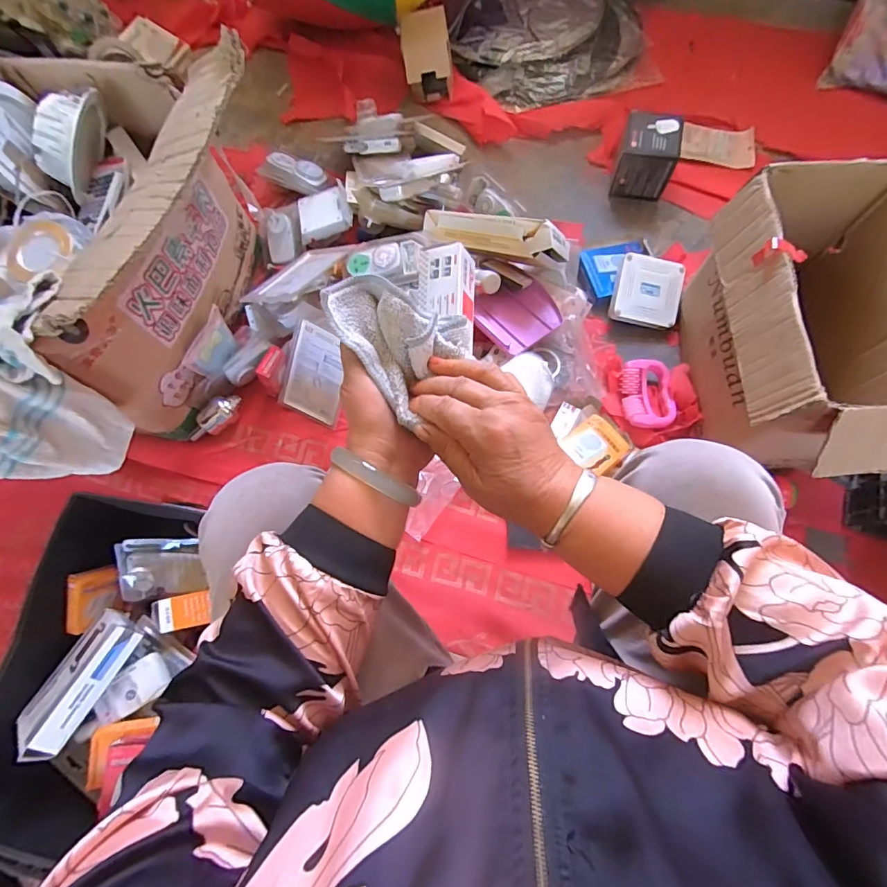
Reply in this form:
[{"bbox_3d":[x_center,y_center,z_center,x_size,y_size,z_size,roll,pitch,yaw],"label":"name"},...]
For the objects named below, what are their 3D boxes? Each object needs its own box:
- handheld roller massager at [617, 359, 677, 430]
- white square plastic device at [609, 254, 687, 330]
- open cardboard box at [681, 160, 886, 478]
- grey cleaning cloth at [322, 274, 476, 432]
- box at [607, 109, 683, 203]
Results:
[{"bbox_3d":[0.378,-0.092,0.856,0.086,0.026,0.129,-2,73,1],"label":"handheld roller massager"},{"bbox_3d":[0.401,-0.295,0.899,0.126,0.018,0.126,13,95,-3],"label":"white square plastic device"},{"bbox_3d":[0.540,-0.157,0.704,0.238,0.268,0.433,0,73,2],"label":"open cardboard box"},{"bbox_3d":[-0.033,-0.081,0.335,0.078,0.025,0.115,-40,76,-10],"label":"grey cleaning cloth"},{"bbox_3d":[0.427,-0.612,0.982,0.113,0.106,0.119,10,73,5],"label":"box"}]

